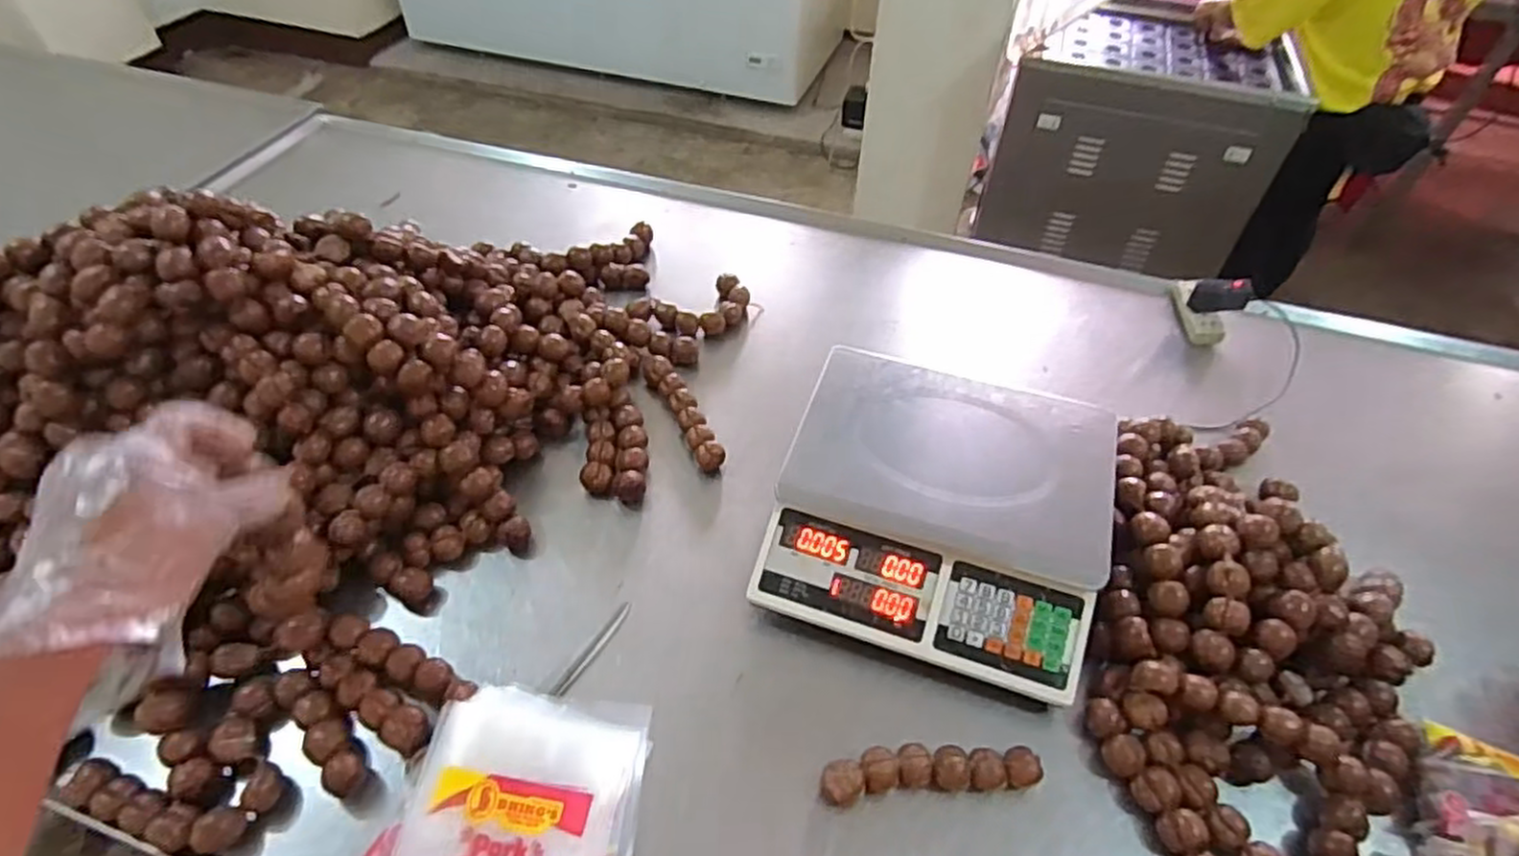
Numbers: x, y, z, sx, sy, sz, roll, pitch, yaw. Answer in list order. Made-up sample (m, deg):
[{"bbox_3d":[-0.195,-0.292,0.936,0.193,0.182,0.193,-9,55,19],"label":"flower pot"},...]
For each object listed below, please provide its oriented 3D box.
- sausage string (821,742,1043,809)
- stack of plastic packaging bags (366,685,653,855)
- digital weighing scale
[{"bbox_3d":[0.148,0.301,0.657,0.189,0.035,0.043,-4,49,-6],"label":"sausage string"},{"bbox_3d":[-0.201,0.329,0.632,0.195,0.034,0.217,8,49,5],"label":"stack of plastic packaging bags"},{"bbox_3d":[0.189,0.074,0.788,0.326,0.090,0.321,16,50,11],"label":"digital weighing scale"}]

